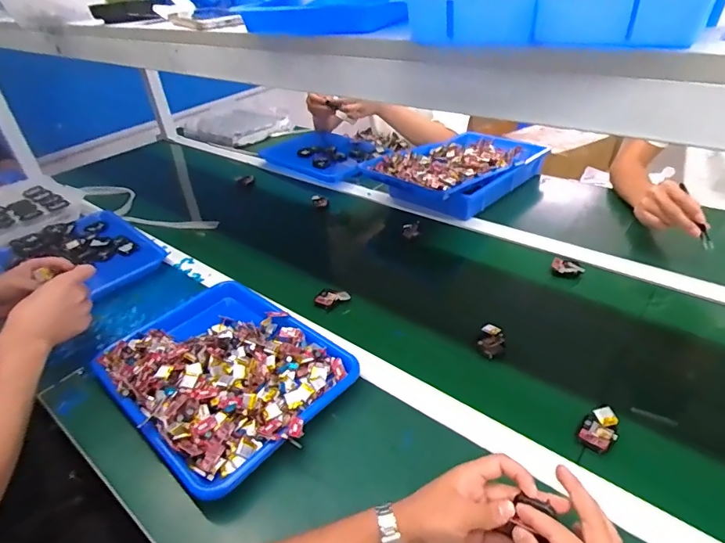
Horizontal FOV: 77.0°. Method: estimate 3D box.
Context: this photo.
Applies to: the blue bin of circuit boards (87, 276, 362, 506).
[{"bbox_3d":[-0.193,0.137,0.644,0.263,0.080,0.343,-32,42,-32],"label":"blue bin of circuit boards"}]

